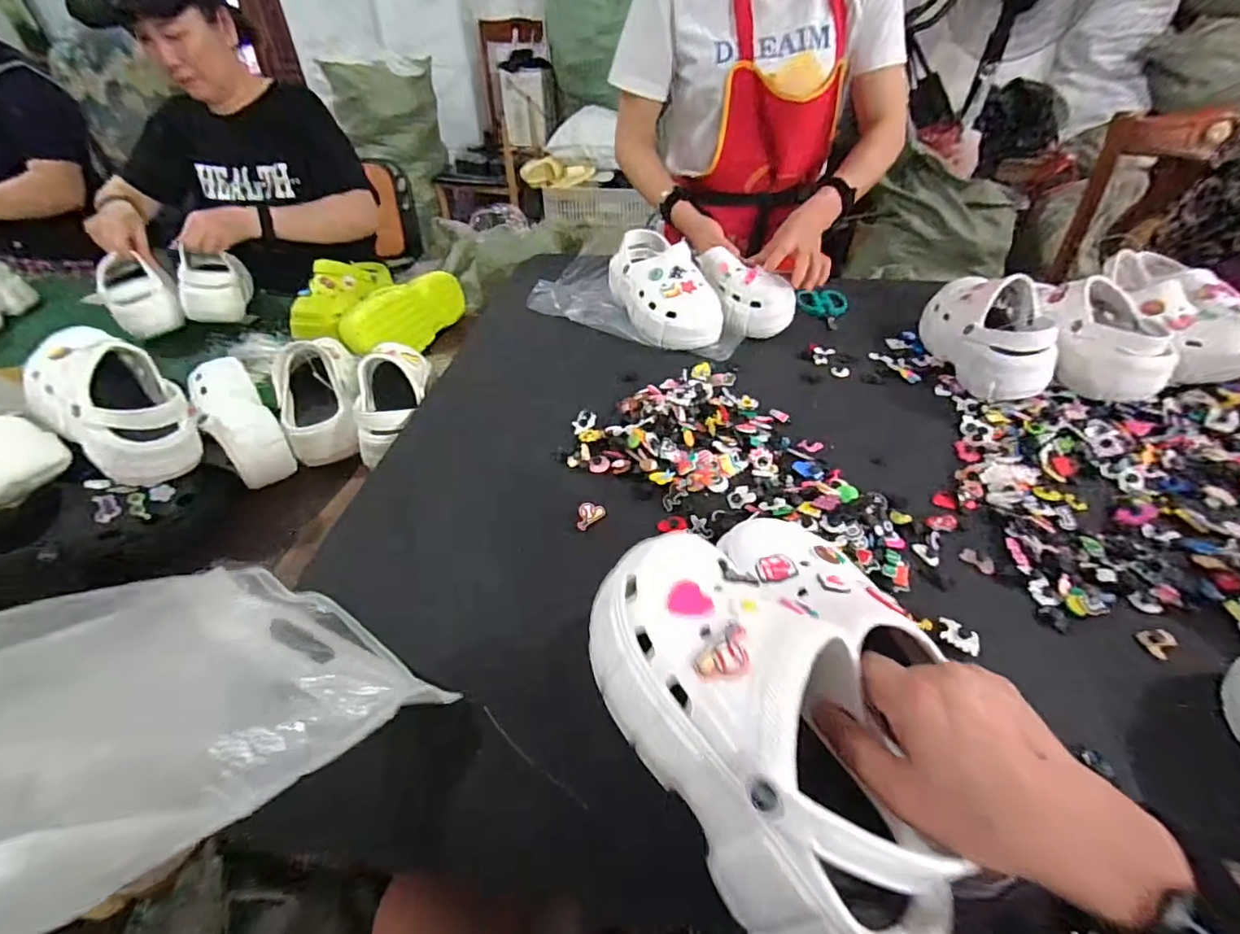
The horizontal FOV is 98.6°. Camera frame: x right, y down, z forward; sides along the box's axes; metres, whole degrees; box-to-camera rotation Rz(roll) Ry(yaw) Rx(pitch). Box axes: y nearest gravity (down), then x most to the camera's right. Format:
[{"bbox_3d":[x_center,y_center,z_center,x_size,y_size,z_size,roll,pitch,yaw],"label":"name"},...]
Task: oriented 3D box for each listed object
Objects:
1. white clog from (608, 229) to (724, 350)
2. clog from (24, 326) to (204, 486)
[{"bbox_3d":[0.066,-0.284,0.862,0.117,0.109,0.237,-17,48,-15],"label":"white clog"},{"bbox_3d":[-0.616,-0.084,0.640,0.234,0.091,0.123,43,58,9],"label":"clog"}]

